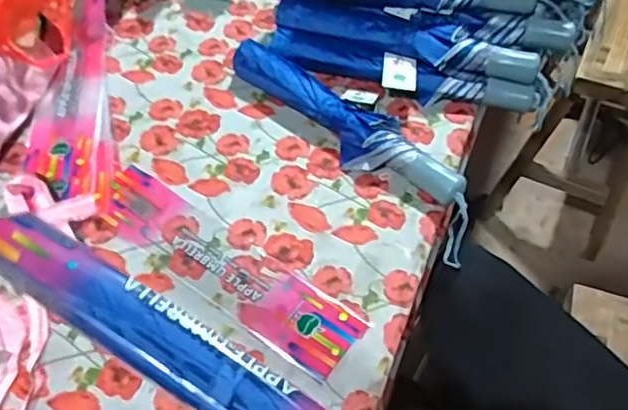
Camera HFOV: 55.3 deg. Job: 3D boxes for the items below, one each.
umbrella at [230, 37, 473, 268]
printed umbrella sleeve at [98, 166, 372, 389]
[{"bbox_3d":[0.044,-0.092,0.710,0.074,0.054,0.365,-37,61,-25],"label":"umbrella"},{"bbox_3d":[-0.098,0.057,0.616,0.325,0.009,0.078,31,58,22],"label":"printed umbrella sleeve"}]

